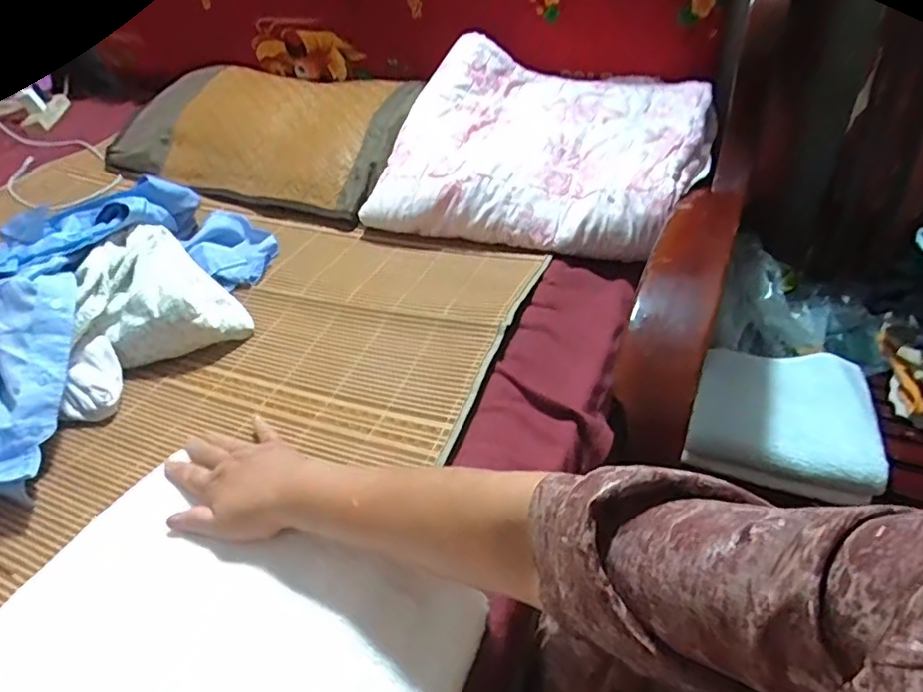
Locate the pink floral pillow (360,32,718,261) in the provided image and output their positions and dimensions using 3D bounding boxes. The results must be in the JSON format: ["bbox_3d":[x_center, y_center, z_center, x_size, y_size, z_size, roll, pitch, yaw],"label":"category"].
[{"bbox_3d":[0.121,-0.287,0.882,0.429,0.153,0.350,14,45,21],"label":"pink floral pillow"}]

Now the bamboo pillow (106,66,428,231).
[{"bbox_3d":[-0.359,-0.376,1.075,0.570,0.115,0.304,14,45,20],"label":"bamboo pillow"}]

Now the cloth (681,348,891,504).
[{"bbox_3d":[0.361,0.070,0.675,0.186,0.062,0.173,15,46,22],"label":"cloth"}]

